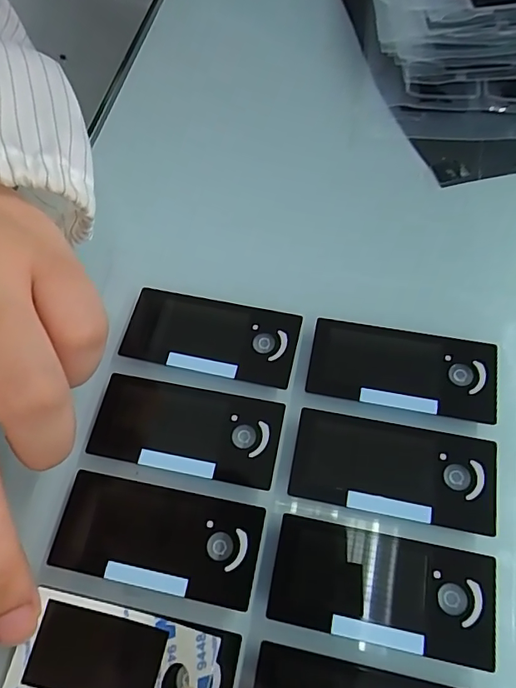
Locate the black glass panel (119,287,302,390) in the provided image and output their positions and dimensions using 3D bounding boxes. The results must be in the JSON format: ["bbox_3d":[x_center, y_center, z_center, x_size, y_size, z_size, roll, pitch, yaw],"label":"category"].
[{"bbox_3d":[-0.017,-0.003,0.165,0.060,0.004,0.027,11,66,11],"label":"black glass panel"}]

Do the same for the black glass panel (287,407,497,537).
[{"bbox_3d":[0.040,0.037,0.142,0.059,0.004,0.027,11,66,6],"label":"black glass panel"}]

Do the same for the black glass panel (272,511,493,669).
[{"bbox_3d":[0.034,0.067,0.130,0.059,0.004,0.027,10,66,5],"label":"black glass panel"}]

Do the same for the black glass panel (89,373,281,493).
[{"bbox_3d":[-0.023,0.027,0.153,0.059,0.004,0.027,10,66,8],"label":"black glass panel"}]

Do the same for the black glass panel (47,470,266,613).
[{"bbox_3d":[-0.030,0.056,0.139,0.059,0.004,0.027,10,66,5],"label":"black glass panel"}]

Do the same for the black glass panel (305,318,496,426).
[{"bbox_3d":[0.047,0.008,0.156,0.058,0.004,0.027,11,66,6],"label":"black glass panel"}]

